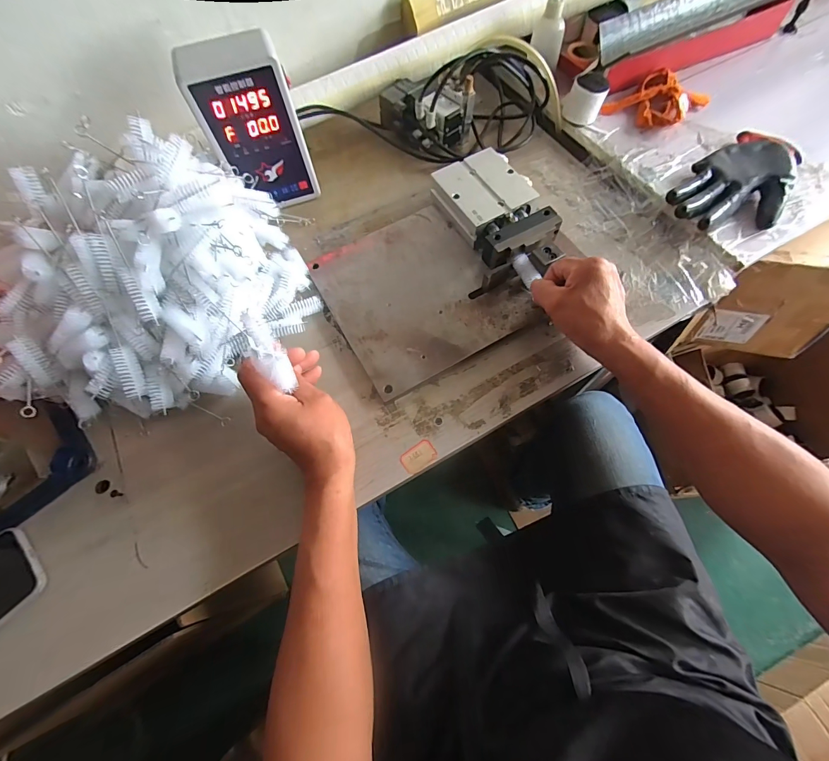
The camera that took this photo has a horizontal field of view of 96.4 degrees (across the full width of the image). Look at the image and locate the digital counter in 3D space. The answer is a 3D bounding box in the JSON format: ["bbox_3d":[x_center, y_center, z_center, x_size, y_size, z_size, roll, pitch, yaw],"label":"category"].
[{"bbox_3d":[-0.194,-0.305,0.459,0.110,0.171,0.063,-22,68,-7],"label":"digital counter"}]

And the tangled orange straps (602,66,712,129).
[{"bbox_3d":[0.360,-0.418,0.548,0.116,0.022,0.100,-38,71,-13],"label":"tangled orange straps"}]

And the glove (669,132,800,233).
[{"bbox_3d":[0.421,-0.255,0.479,0.117,0.038,0.206,39,74,17],"label":"glove"}]

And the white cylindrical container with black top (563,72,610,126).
[{"bbox_3d":[0.250,-0.412,0.538,0.049,0.046,0.051,-1,67,2],"label":"white cylindrical container with black top"}]

